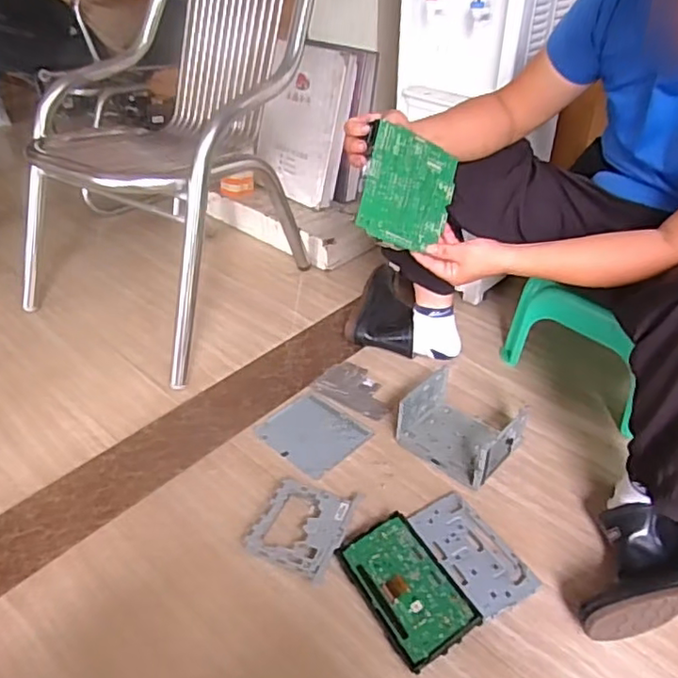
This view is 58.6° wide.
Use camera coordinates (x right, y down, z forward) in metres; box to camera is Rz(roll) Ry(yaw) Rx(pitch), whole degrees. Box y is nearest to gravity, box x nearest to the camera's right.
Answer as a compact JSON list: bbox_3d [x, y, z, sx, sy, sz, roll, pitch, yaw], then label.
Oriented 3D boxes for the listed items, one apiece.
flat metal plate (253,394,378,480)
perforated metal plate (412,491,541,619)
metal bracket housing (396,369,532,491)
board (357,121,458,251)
[{"bbox_3d":[-0.048,0.175,1.127,0.146,0.005,0.171,-34,47,-30],"label":"flat metal plate"},{"bbox_3d":[0.200,0.317,0.908,0.101,0.012,0.189,-20,41,-20],"label":"perforated metal plate"},{"bbox_3d":[0.213,0.154,1.079,0.191,0.079,0.152,27,47,34],"label":"metal bracket housing"},{"bbox_3d":[0.102,-0.214,0.885,0.147,0.160,0.014,10,2,-29],"label":"board"}]

